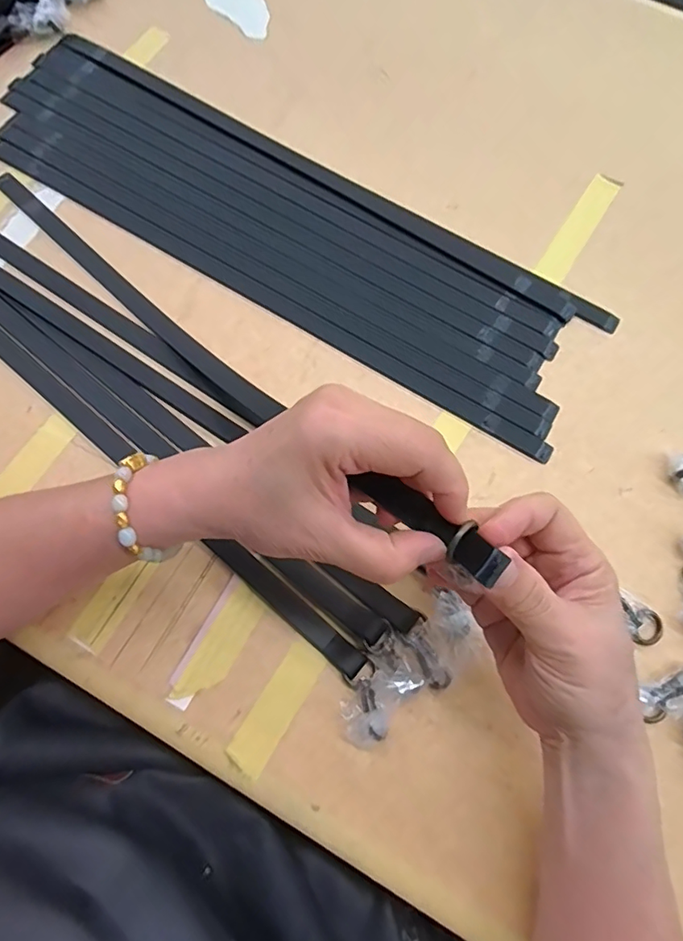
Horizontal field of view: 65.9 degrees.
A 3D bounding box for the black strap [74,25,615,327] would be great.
[{"bbox_3d":[-0.015,-0.254,0.448,0.534,0.008,0.025,31,75,7],"label":"black strap"}]

